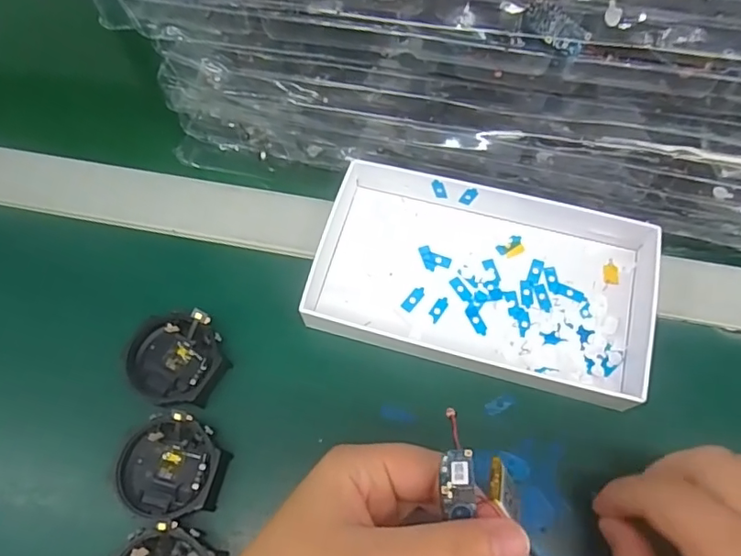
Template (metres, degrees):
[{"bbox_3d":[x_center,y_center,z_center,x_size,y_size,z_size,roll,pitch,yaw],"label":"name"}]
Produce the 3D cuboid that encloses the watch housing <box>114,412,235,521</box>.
[{"bbox_3d":[-0.096,0.091,0.265,0.050,0.009,0.048,0,64,1],"label":"watch housing"}]

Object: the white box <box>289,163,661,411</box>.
[{"bbox_3d":[0.065,-0.003,0.298,0.181,0.027,0.106,13,66,7],"label":"white box"}]

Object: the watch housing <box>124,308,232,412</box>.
[{"bbox_3d":[-0.103,0.043,0.290,0.050,0.011,0.049,0,64,1],"label":"watch housing"}]

